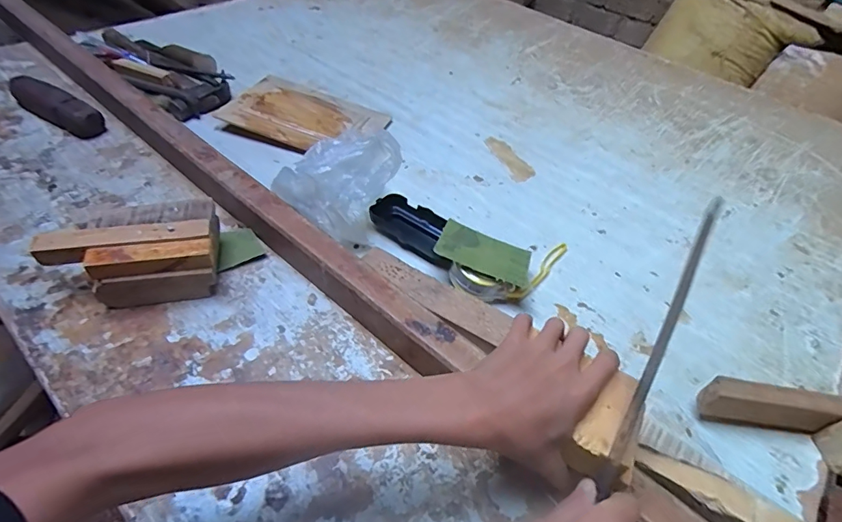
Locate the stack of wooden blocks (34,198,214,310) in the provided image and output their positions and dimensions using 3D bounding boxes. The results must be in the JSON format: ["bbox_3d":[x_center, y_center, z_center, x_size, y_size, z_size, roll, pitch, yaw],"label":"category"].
[{"bbox_3d":[-0.280,-0.004,0.450,0.149,0.060,0.082,-10,48,-17],"label":"stack of wooden blocks"}]

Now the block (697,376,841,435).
[{"bbox_3d":[0.373,0.138,0.406,0.252,0.049,0.022,6,46,-1],"label":"block"}]

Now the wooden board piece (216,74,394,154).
[{"bbox_3d":[-0.178,-0.221,0.682,0.220,0.025,0.136,22,49,11],"label":"wooden board piece"}]

